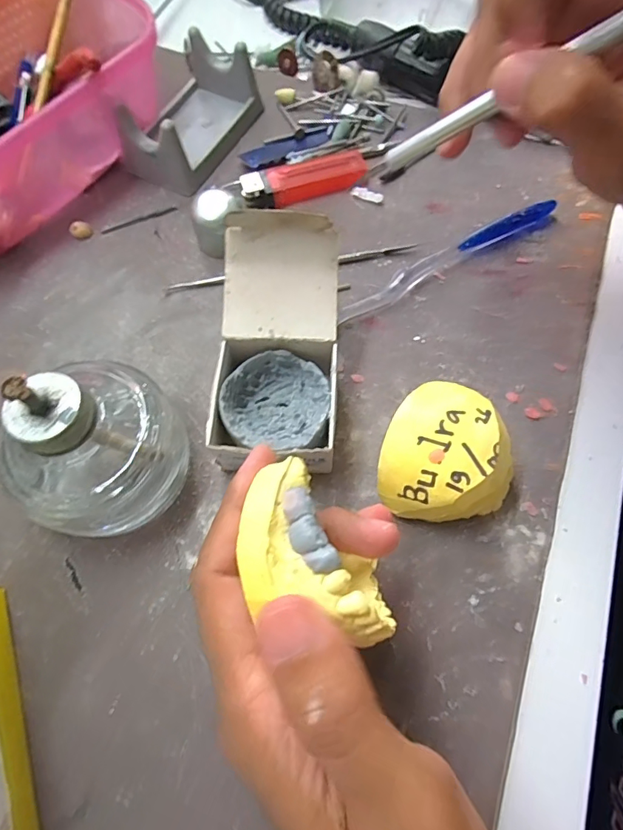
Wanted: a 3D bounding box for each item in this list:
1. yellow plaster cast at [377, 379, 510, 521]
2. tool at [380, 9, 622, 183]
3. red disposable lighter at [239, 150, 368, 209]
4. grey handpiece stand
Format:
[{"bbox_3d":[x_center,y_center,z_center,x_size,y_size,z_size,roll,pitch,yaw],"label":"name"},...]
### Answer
[{"bbox_3d":[0.057,0.016,0.211,0.048,0.036,0.065,13,69,6],"label":"yellow plaster cast"},{"bbox_3d":[0.075,-0.115,0.158,0.121,0.009,0.004,-13,62,39],"label":"tool"},{"bbox_3d":[-0.005,-0.151,0.292,0.078,0.010,0.029,-16,69,-6],"label":"red disposable lighter"},{"bbox_3d":[-0.079,-0.196,0.298,0.058,0.036,0.098,22,70,9],"label":"grey handpiece stand"}]

